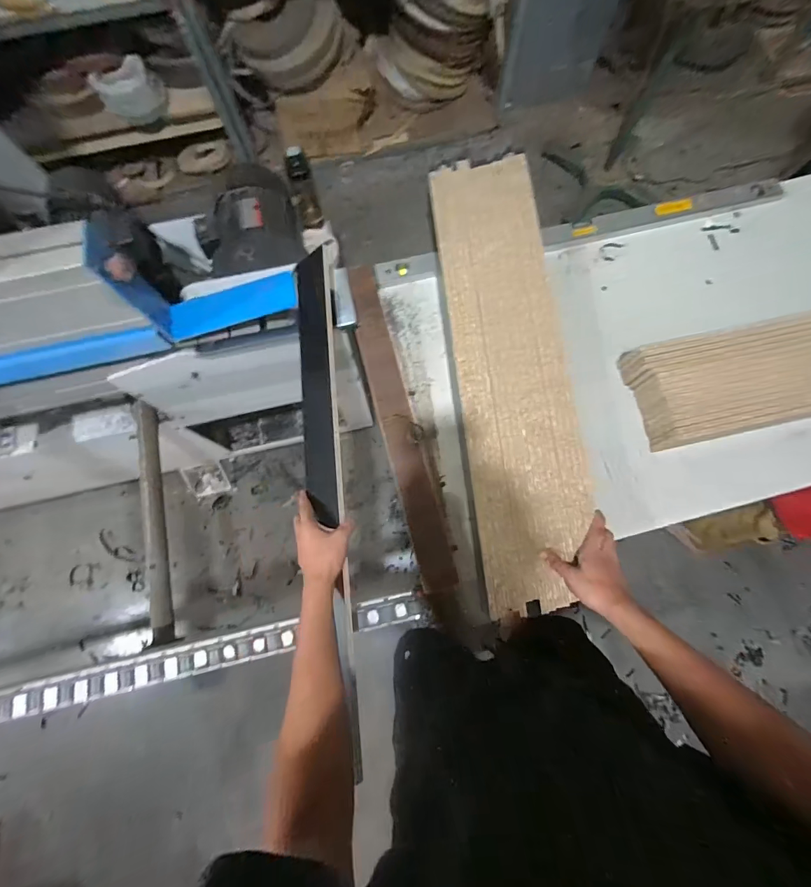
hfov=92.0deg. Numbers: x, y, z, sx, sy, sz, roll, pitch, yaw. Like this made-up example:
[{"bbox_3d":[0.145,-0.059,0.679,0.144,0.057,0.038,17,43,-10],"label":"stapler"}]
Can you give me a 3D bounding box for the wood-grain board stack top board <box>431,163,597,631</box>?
[{"bbox_3d":[0.202,-0.156,0.755,0.217,0.020,0.882,-4,79,0],"label":"wood-grain board stack top board"}]

